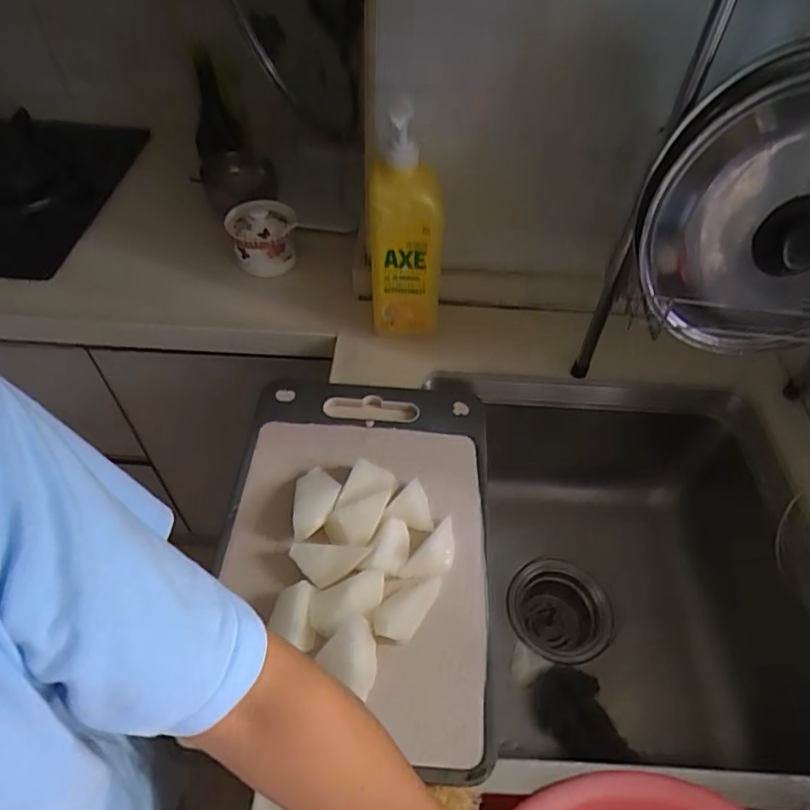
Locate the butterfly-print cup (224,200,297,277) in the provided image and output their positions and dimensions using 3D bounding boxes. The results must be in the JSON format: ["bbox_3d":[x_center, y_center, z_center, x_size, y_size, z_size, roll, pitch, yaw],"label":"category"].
[{"bbox_3d":[-0.205,-0.238,0.808,0.095,0.083,0.095,-9,52,-11],"label":"butterfly-print cup"}]

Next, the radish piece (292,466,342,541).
[{"bbox_3d":[-0.088,0.096,0.553,0.044,0.031,0.075,-2,52,-6],"label":"radish piece"}]

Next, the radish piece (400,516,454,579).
[{"bbox_3d":[0.029,0.146,0.533,0.032,0.031,0.070,35,57,22],"label":"radish piece"}]

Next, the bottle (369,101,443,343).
[{"bbox_3d":[-0.003,-0.203,0.658,0.096,0.277,0.076,2,51,-3],"label":"bottle"}]

